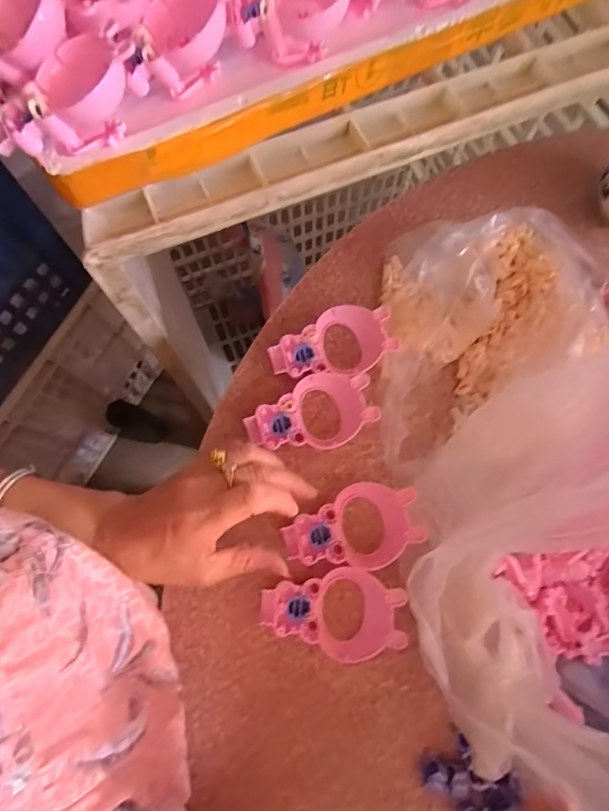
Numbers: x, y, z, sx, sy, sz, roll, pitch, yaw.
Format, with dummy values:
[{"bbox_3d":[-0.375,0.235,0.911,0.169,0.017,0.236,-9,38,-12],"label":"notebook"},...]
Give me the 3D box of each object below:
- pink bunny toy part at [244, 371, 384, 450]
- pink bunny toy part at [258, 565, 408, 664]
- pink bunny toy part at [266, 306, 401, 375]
[{"bbox_3d":[0.006,0.009,0.356,0.102,0.019,0.059,-23,76,-6],"label":"pink bunny toy part"},{"bbox_3d":[0.020,0.150,0.326,0.102,0.029,0.060,5,75,1],"label":"pink bunny toy part"},{"bbox_3d":[0.023,-0.049,0.370,0.103,0.015,0.057,-18,77,2],"label":"pink bunny toy part"}]

